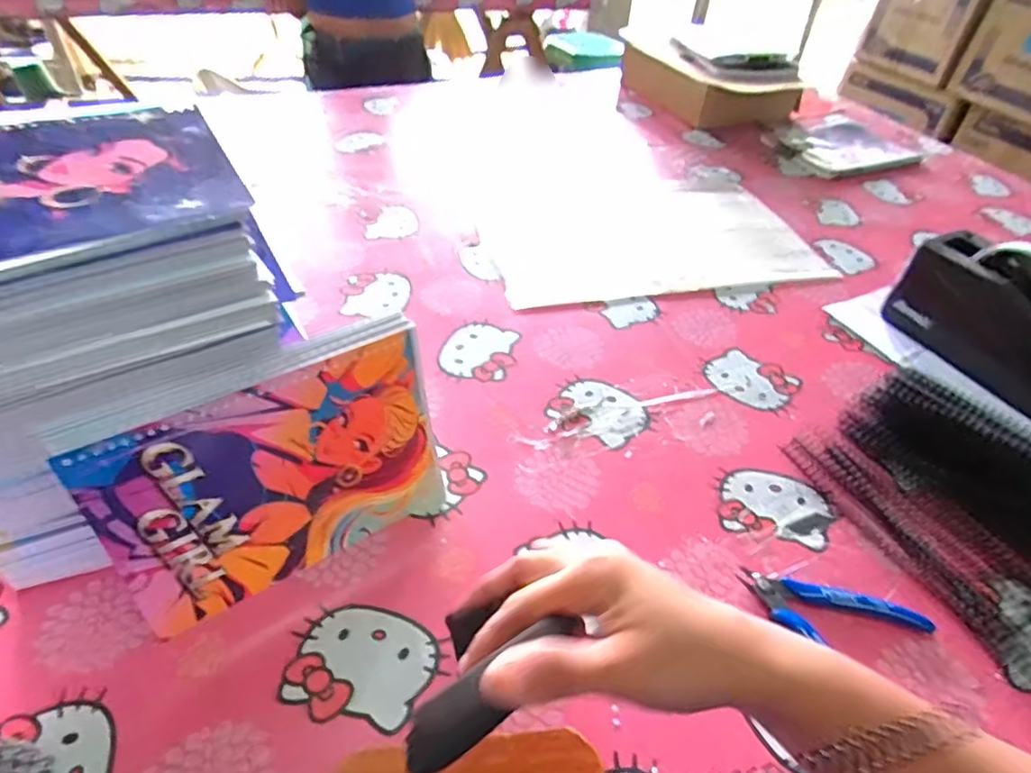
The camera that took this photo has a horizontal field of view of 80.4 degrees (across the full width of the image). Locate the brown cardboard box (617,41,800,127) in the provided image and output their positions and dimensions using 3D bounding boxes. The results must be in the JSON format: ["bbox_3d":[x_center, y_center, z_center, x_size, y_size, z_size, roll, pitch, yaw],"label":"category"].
[{"bbox_3d":[0.354,-0.567,1.124,0.225,0.067,0.279,-19,49,-23],"label":"brown cardboard box"}]

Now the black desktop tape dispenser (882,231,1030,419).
[{"bbox_3d":[0.472,-0.057,0.585,0.060,0.122,0.202,-17,48,-22],"label":"black desktop tape dispenser"}]

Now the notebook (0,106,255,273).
[{"bbox_3d":[-0.254,-0.100,0.305,0.201,0.009,0.152,-24,51,-27],"label":"notebook"}]

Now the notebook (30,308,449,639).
[{"bbox_3d":[-0.143,0.052,0.383,0.202,0.154,0.014,-24,37,-27],"label":"notebook"}]

